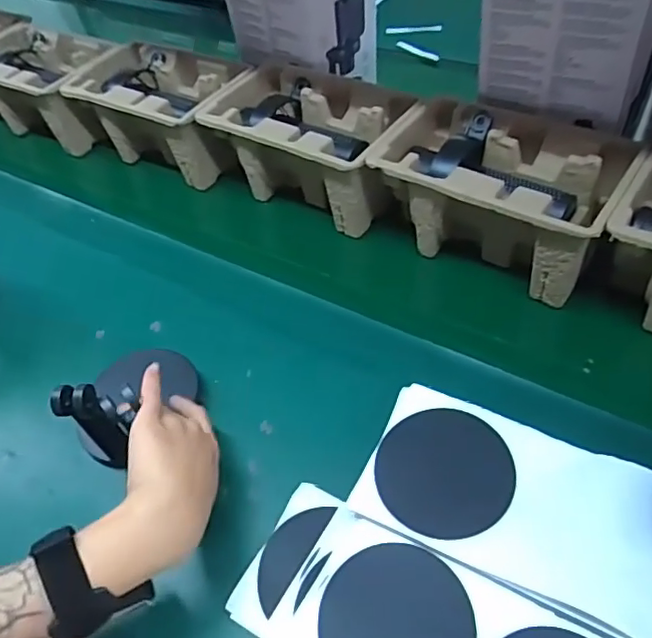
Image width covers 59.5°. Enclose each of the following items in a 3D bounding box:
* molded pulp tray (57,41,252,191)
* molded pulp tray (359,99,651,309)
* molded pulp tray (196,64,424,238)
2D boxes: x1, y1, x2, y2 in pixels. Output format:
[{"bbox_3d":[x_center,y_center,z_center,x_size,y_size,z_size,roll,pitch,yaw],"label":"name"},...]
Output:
[{"bbox_3d":[-0.213,-0.276,0.760,0.247,0.103,0.140,27,56,24],"label":"molded pulp tray"},{"bbox_3d":[0.172,-0.128,0.577,0.226,0.103,0.155,26,56,23],"label":"molded pulp tray"},{"bbox_3d":[-0.019,-0.206,0.670,0.234,0.101,0.142,28,57,24],"label":"molded pulp tray"}]

